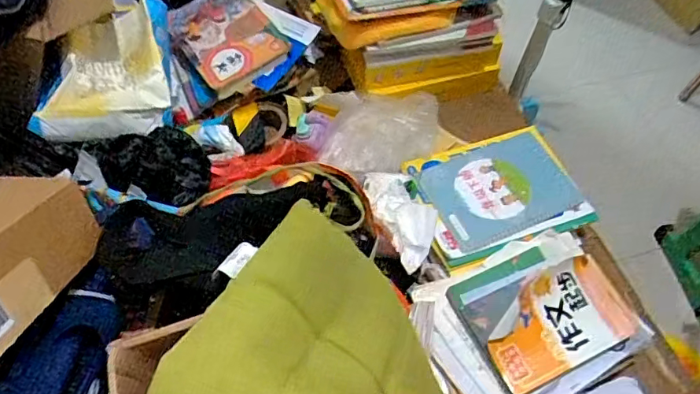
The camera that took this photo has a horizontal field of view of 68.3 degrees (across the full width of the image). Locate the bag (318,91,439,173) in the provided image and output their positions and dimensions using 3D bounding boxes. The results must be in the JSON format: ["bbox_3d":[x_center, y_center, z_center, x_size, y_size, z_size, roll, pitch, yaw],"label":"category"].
[{"bbox_3d":[0.053,-0.125,0.955,0.214,0.069,0.229,7,58,4],"label":"bag"}]

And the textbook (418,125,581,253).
[{"bbox_3d":[0.270,-0.022,0.929,0.267,0.019,0.179,-21,63,-16],"label":"textbook"}]

